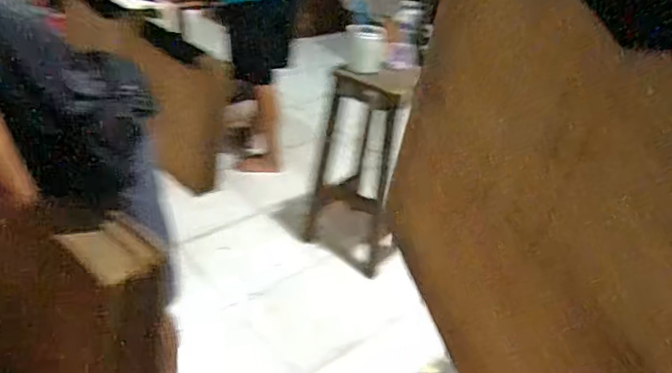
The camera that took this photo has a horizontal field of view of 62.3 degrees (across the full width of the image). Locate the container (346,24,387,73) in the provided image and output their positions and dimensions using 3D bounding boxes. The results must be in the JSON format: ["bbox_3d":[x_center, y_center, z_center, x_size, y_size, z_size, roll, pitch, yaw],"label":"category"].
[{"bbox_3d":[0.100,-0.486,1.902,0.120,0.143,0.141,5,33,-2],"label":"container"}]

